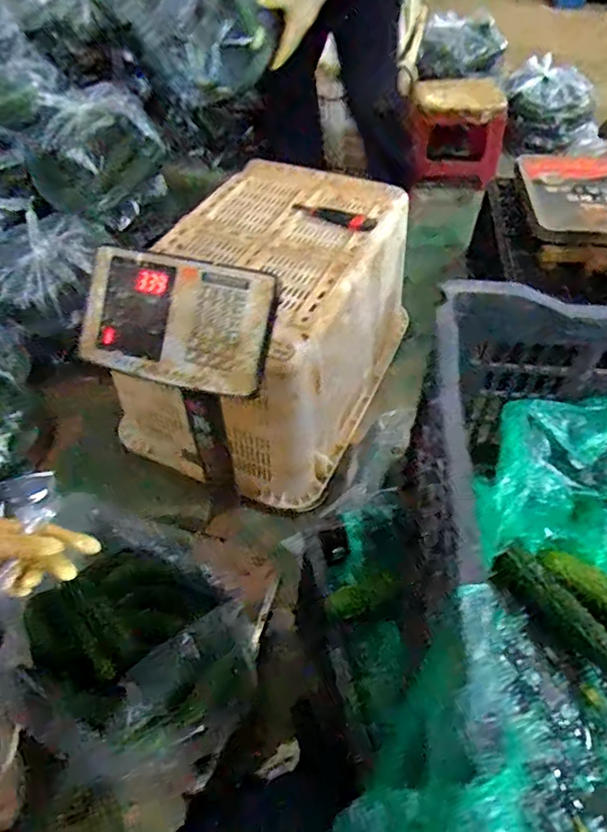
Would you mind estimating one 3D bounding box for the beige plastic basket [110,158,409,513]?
[{"bbox_3d":[-0.057,-0.192,1.134,0.434,0.369,0.623,21,54,17],"label":"beige plastic basket"}]

